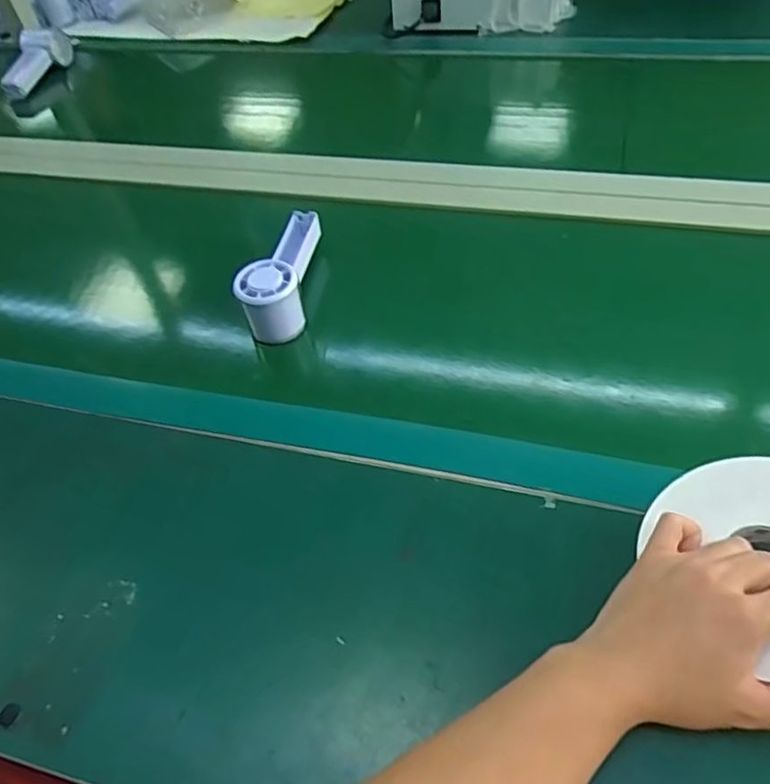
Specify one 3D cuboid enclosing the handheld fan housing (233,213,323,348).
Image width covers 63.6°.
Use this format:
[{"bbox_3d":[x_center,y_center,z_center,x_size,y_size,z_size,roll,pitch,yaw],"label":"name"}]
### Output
[{"bbox_3d":[-0.097,-0.119,0.605,0.056,0.060,0.153,2,50,7],"label":"handheld fan housing"}]

